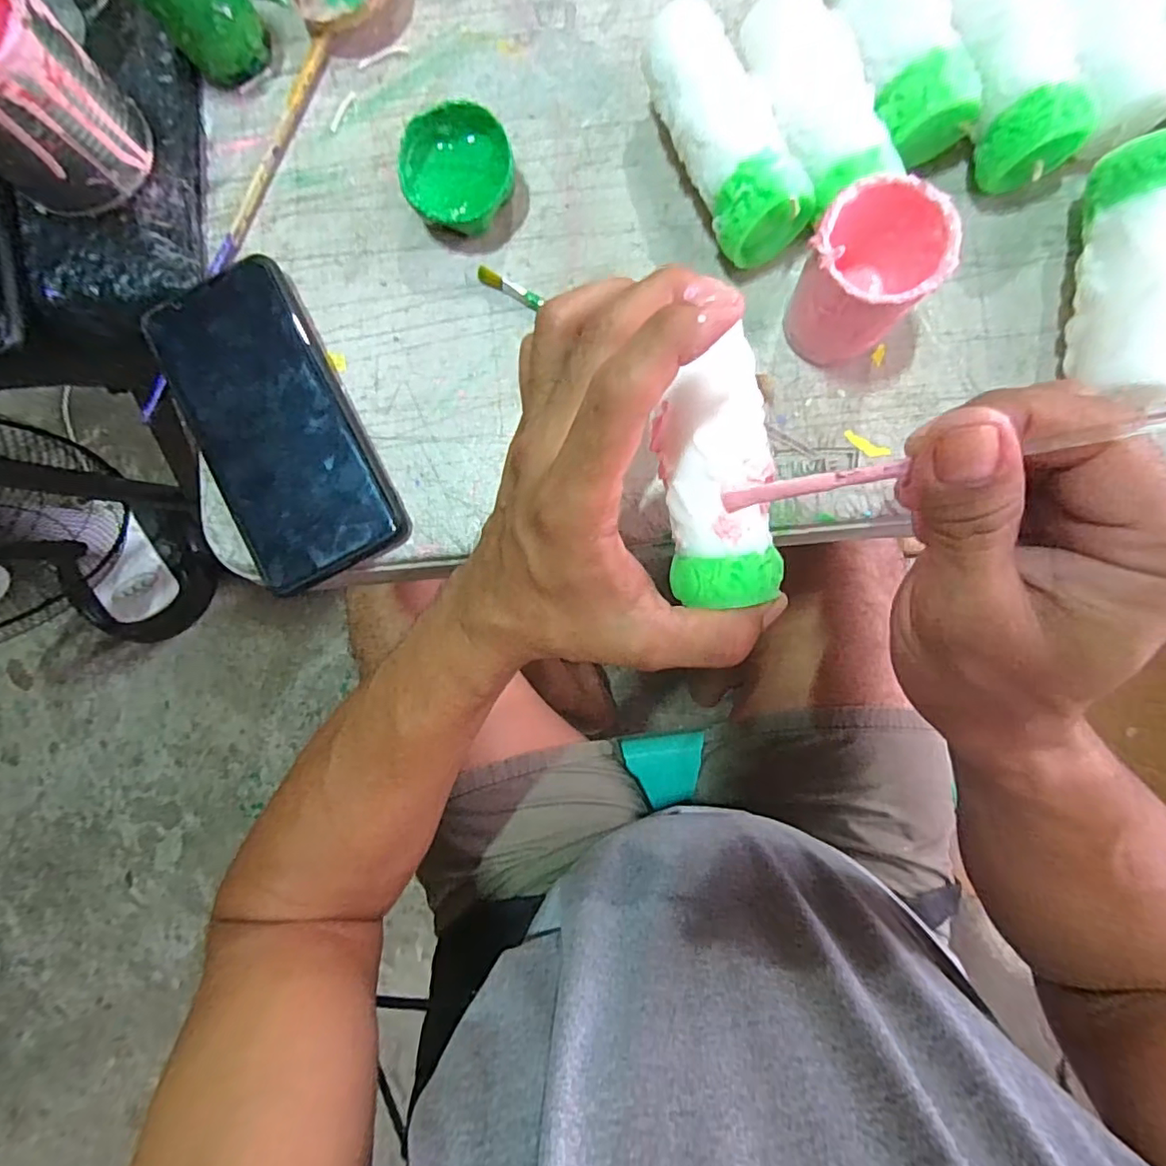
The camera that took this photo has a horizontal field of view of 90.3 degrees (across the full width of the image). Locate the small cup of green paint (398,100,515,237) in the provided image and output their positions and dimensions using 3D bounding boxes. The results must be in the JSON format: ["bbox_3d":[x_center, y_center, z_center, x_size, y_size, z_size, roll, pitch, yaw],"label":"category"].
[{"bbox_3d":[-0.060,-0.199,0.287,0.052,0.026,0.054,0,85,3],"label":"small cup of green paint"}]

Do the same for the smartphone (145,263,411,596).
[{"bbox_3d":[-0.154,-0.079,0.290,0.075,0.016,0.160,-27,84,1],"label":"smartphone"}]

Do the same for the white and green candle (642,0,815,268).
[{"bbox_3d":[0.064,-0.203,0.270,0.043,0.045,0.112,-24,84,1],"label":"white and green candle"}]

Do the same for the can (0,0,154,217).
[{"bbox_3d":[-0.261,-0.230,0.268,0.069,0.071,0.073,0,85,3],"label":"can"}]

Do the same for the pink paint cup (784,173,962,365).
[{"bbox_3d":[0.115,-0.126,0.248,0.048,0.062,0.053,42,88,5],"label":"pink paint cup"}]

